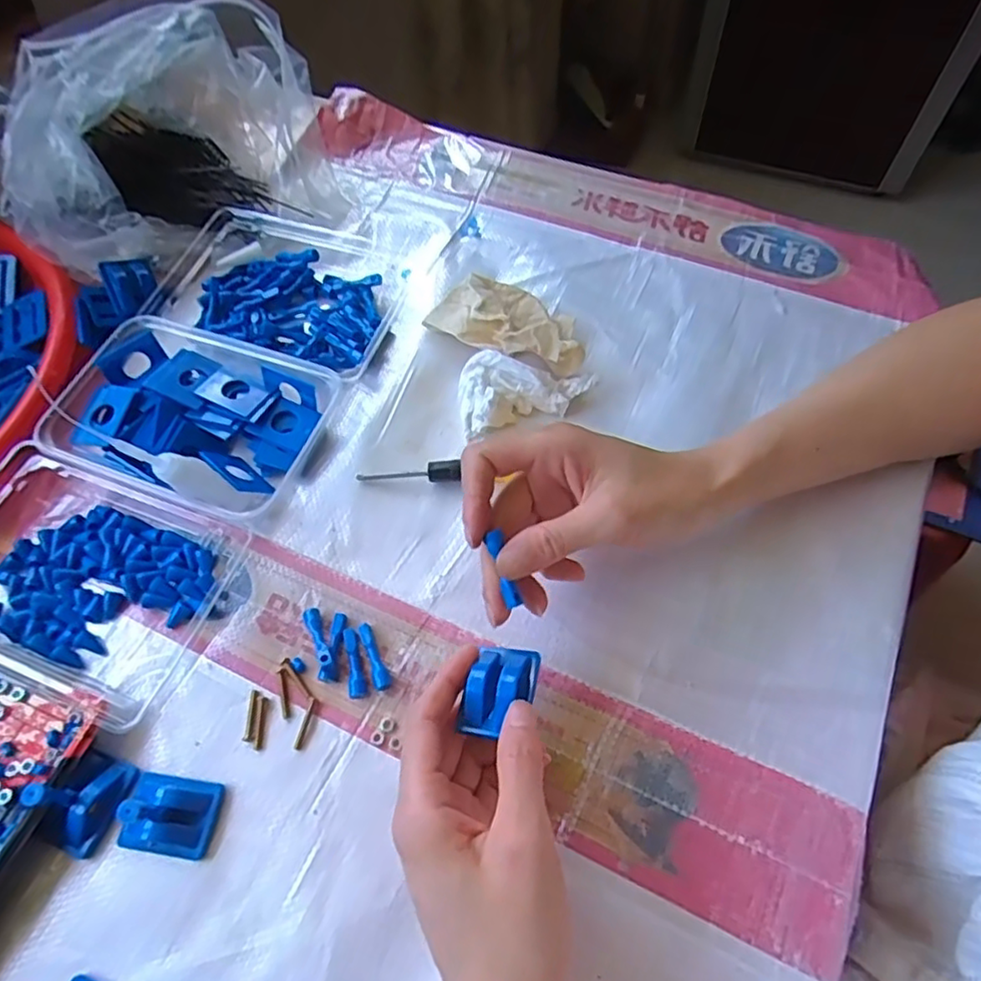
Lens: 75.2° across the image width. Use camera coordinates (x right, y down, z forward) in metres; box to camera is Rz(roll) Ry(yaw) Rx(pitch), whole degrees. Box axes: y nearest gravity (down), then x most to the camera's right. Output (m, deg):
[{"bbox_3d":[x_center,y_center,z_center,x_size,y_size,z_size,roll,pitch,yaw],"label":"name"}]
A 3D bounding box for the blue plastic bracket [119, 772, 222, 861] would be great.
[{"bbox_3d":[-0.158,0.158,0.312,0.045,0.028,0.033,6,62,6],"label":"blue plastic bracket"}]

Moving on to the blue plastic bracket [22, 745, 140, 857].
[{"bbox_3d":[-0.205,0.150,0.312,0.041,0.023,0.043,20,64,13],"label":"blue plastic bracket"}]

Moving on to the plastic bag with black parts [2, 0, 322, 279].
[{"bbox_3d":[-0.245,-0.275,0.488,0.215,0.113,0.165,-15,62,-5],"label":"plastic bag with black parts"}]

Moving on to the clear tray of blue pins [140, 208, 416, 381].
[{"bbox_3d":[-0.155,-0.156,0.469,0.188,0.032,0.118,16,64,11],"label":"clear tray of blue pins"}]

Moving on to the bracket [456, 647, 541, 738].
[{"bbox_3d":[0.005,0.094,0.303,0.031,0.018,0.044,13,63,9],"label":"bracket"}]

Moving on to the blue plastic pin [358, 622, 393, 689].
[{"bbox_3d":[-0.064,0.090,0.349,0.009,0.007,0.037,-22,63,-9],"label":"blue plastic pin"}]

